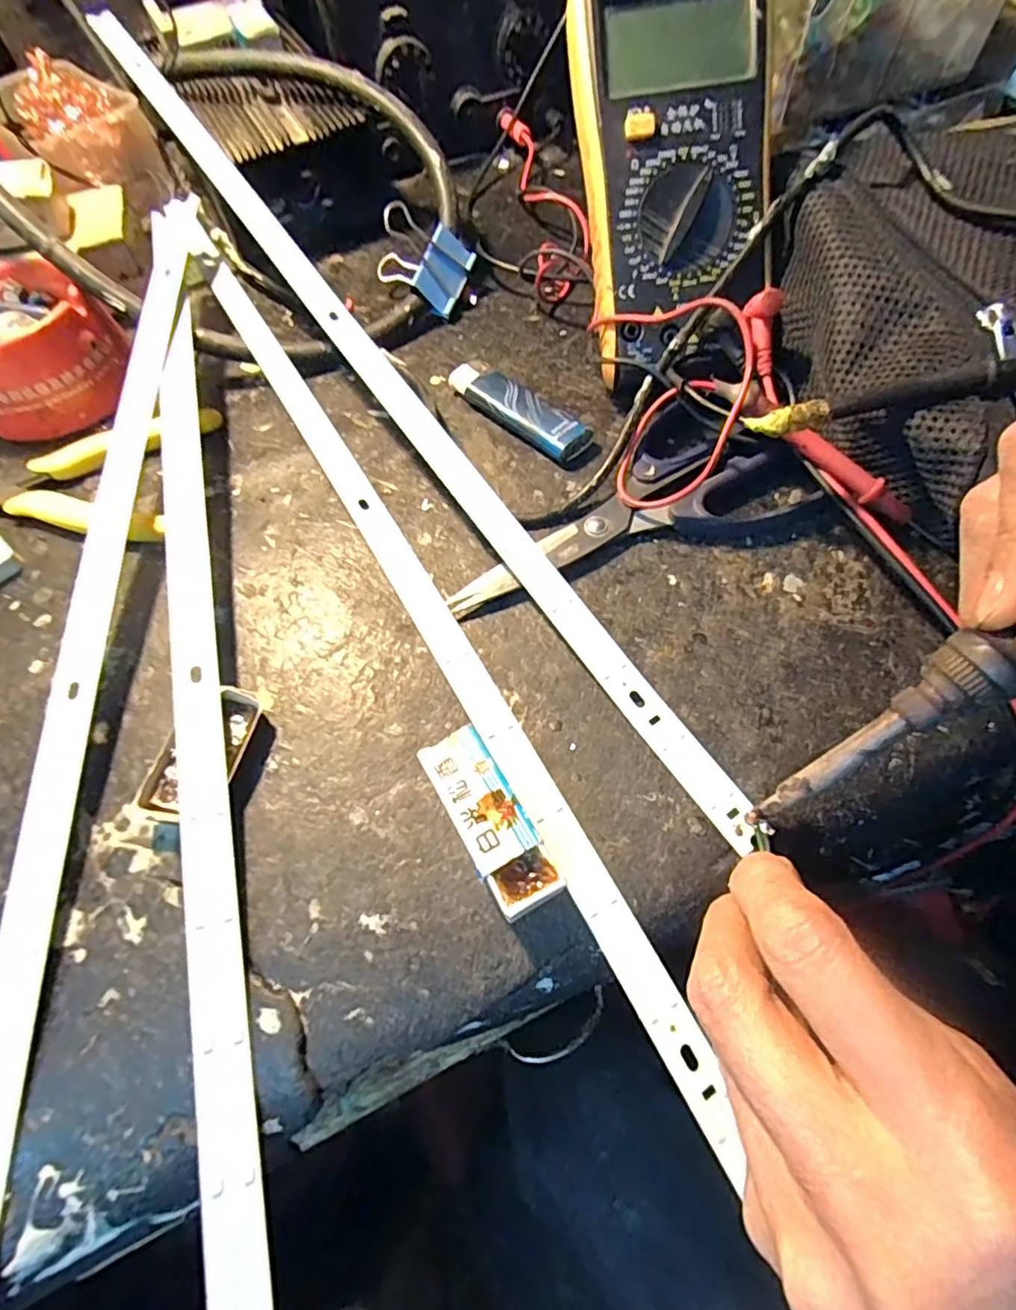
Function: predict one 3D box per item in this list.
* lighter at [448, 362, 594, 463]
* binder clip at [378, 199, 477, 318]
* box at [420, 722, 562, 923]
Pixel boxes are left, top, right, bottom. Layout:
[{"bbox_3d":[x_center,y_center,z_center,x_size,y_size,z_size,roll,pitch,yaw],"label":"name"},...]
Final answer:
[{"bbox_3d":[0.005,-0.123,0.296,0.022,0.013,0.083,-40,68,-17],"label":"lighter"},{"bbox_3d":[-0.051,-0.229,0.344,0.060,0.035,0.044,32,68,17],"label":"binder clip"},{"bbox_3d":[-0.006,0.055,0.197,0.021,0.020,0.060,-29,65,-12],"label":"box"}]

